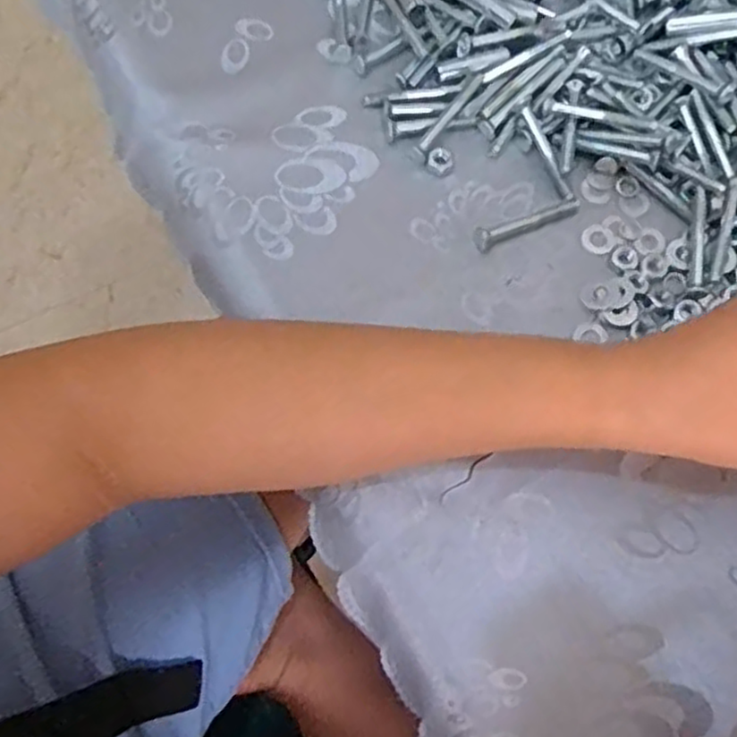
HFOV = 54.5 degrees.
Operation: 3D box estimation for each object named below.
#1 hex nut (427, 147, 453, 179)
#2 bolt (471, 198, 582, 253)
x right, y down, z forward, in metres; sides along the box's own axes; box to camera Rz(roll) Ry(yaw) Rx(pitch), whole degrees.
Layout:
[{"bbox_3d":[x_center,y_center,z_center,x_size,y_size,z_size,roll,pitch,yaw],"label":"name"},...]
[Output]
[{"bbox_3d":[0.037,-0.106,0.366,0.013,0.004,0.016,6,73,-1],"label":"hex nut"},{"bbox_3d":[0.080,-0.074,0.359,0.058,0.007,0.012,-23,75,-9],"label":"bolt"}]

